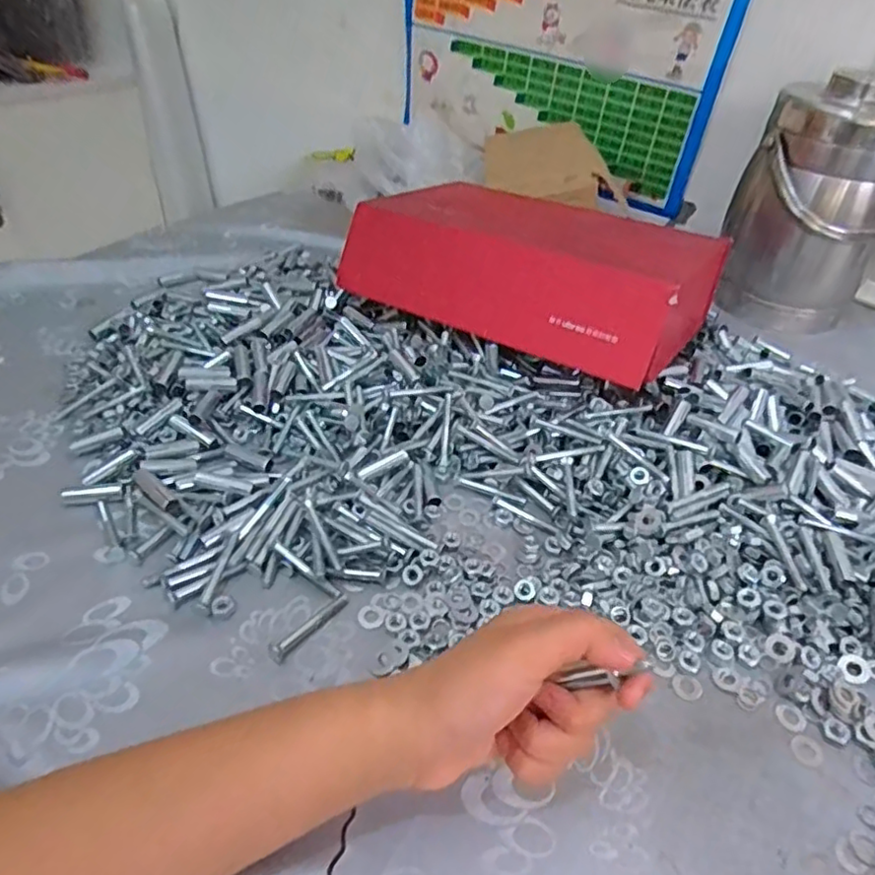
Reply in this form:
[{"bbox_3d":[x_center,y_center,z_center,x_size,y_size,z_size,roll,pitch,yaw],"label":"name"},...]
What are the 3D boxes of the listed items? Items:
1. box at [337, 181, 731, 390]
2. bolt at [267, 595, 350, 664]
[{"bbox_3d":[0.082,-0.156,0.588,0.307,0.094,0.186,24,44,21],"label":"box"},{"bbox_3d":[-0.074,0.111,0.374,0.010,0.007,0.056,33,48,28],"label":"bolt"}]

